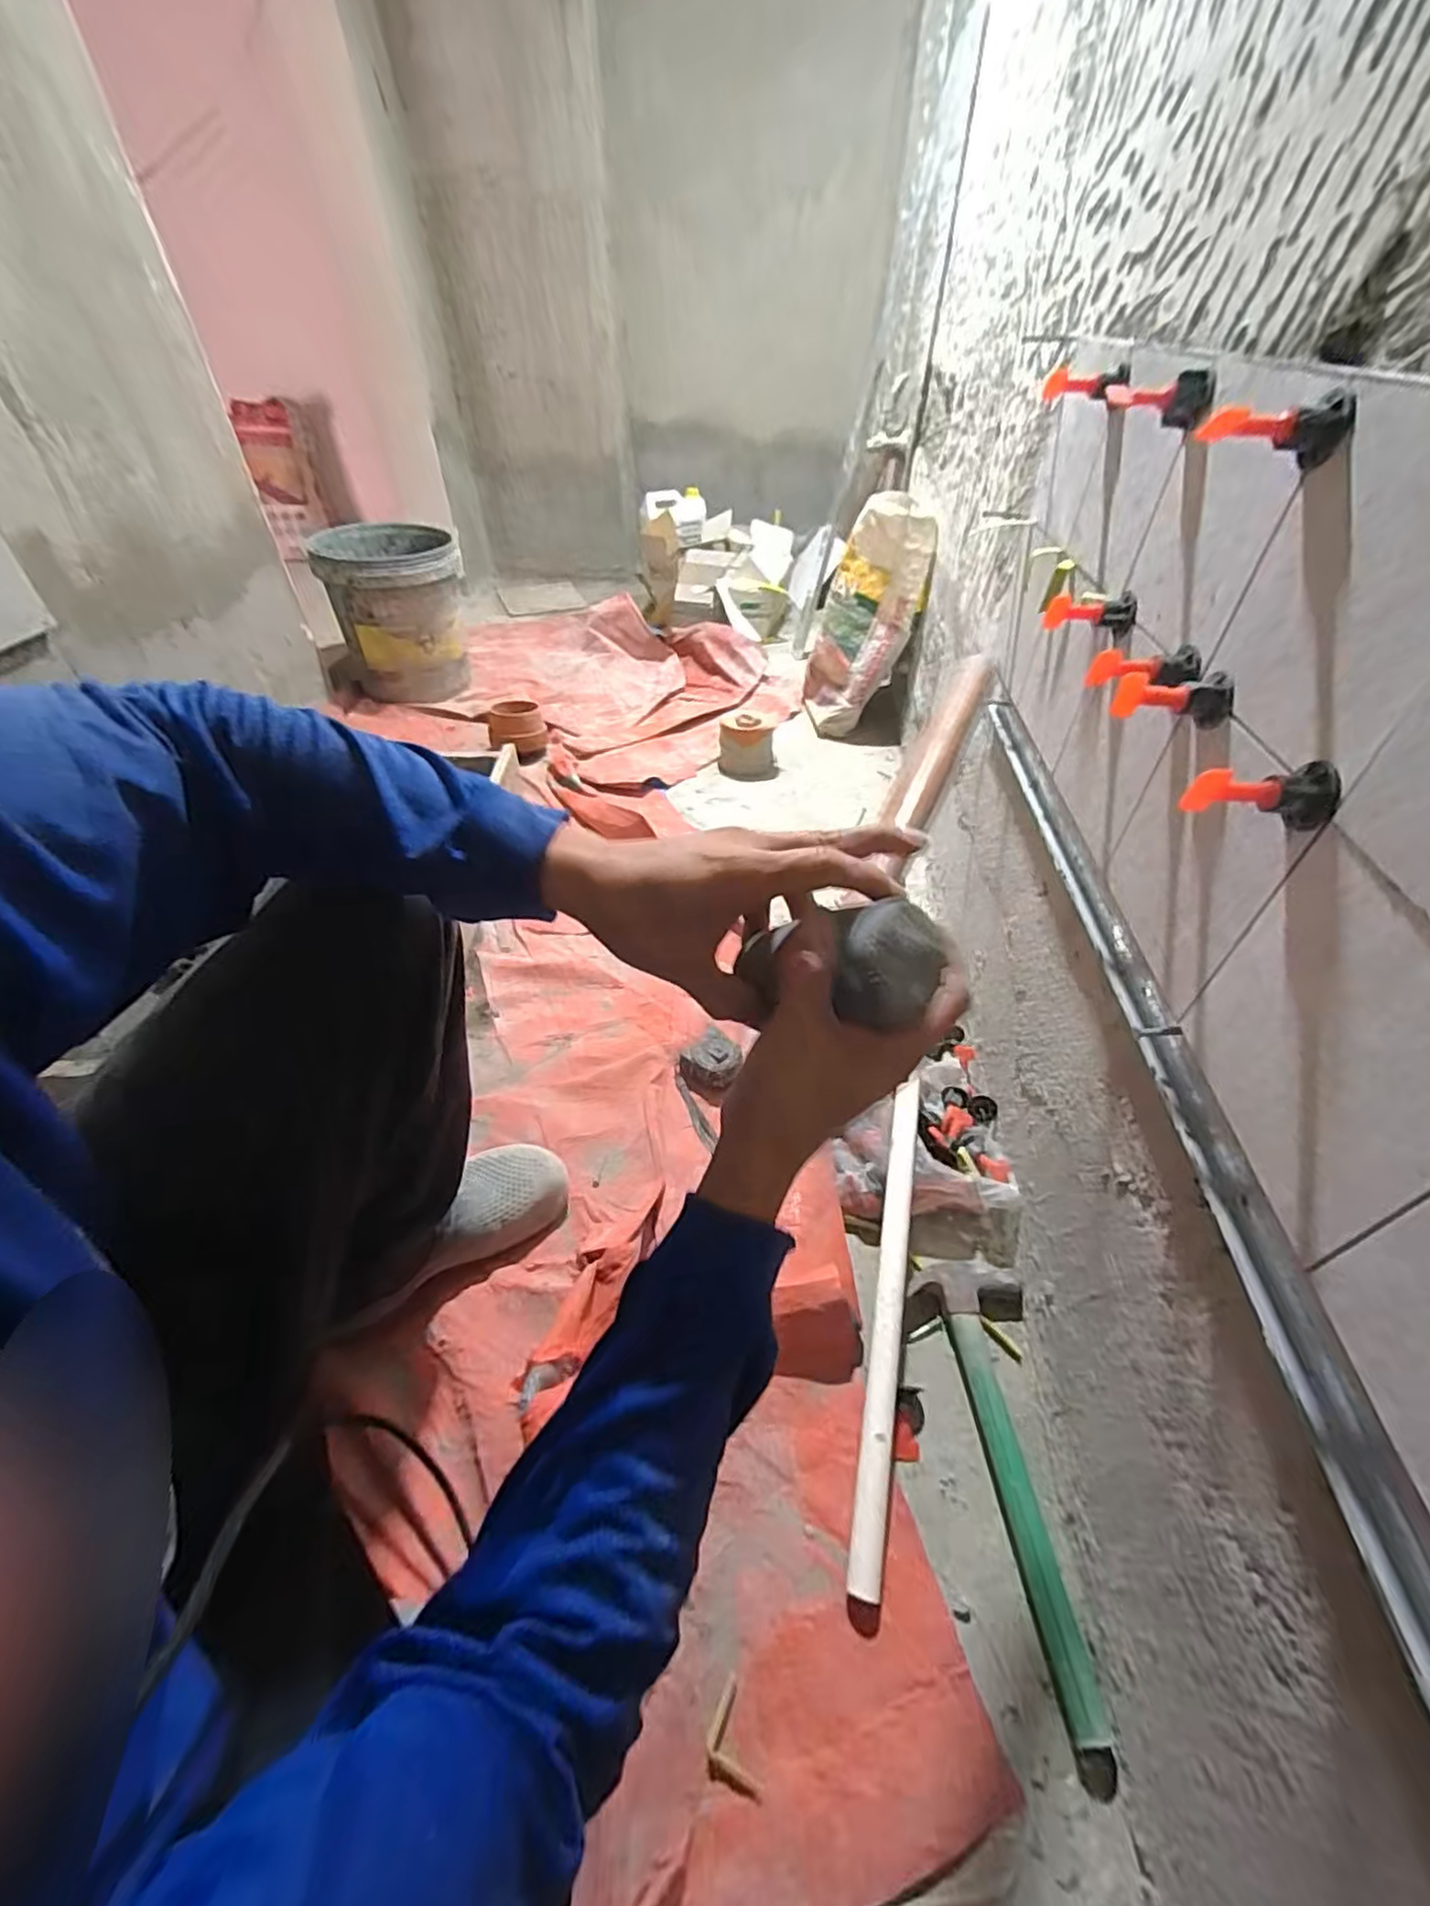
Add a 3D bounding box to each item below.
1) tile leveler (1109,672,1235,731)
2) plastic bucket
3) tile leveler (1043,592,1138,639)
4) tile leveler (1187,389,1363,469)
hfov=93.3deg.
[{"bbox_3d":[0.274,-0.153,0.404,0.061,0.028,0.025,18,47,18],"label":"tile leveler"},{"bbox_3d":[-0.758,-0.816,1.643,0.302,0.324,0.303,-16,46,-16],"label":"plastic bucket"},{"bbox_3d":[0.287,-0.261,0.516,0.061,0.026,0.025,18,47,18],"label":"tile leveler"},{"bbox_3d":[0.277,-0.263,0.337,0.062,0.027,0.023,15,46,15],"label":"tile leveler"}]

